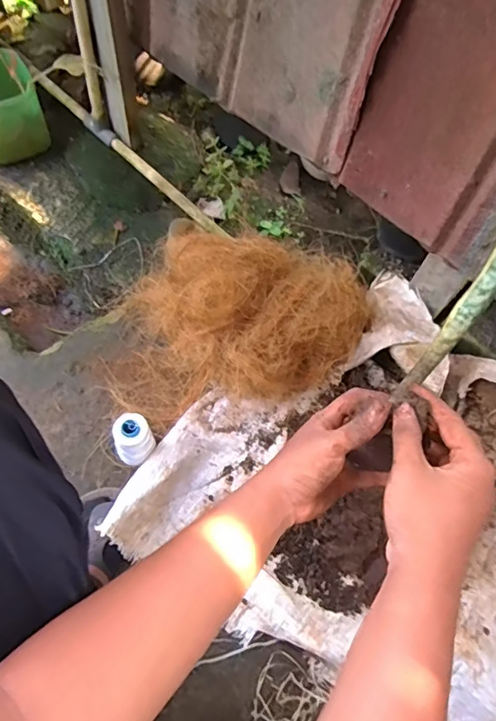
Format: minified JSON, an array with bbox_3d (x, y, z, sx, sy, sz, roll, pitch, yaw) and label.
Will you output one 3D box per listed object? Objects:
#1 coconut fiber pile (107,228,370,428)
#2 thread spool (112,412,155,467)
[{"bbox_3d":[-0.015,-0.054,0.795,0.417,0.187,0.275,4,62,-2],"label":"coconut fiber pile"},{"bbox_3d":[-0.170,0.122,0.737,0.050,0.107,0.052,2,63,-3],"label":"thread spool"}]

